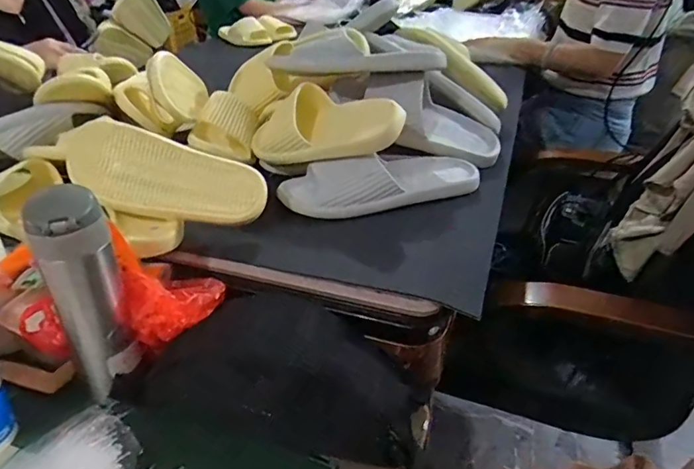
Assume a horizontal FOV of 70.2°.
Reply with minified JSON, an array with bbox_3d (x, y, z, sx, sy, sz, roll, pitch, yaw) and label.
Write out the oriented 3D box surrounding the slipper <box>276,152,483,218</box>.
[{"bbox_3d":[0.051,-0.080,0.676,0.278,0.068,0.103,-10,34,-15],"label":"slipper"}]

